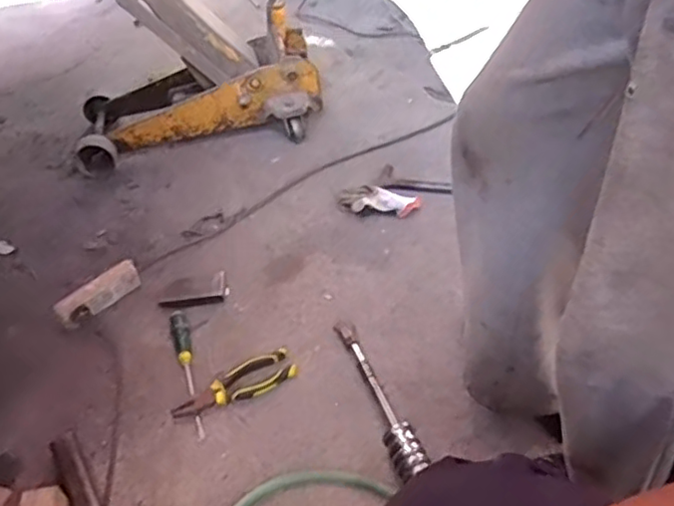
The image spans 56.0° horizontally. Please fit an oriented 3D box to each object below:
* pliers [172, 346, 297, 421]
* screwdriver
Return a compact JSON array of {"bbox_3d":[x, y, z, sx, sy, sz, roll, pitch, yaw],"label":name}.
[{"bbox_3d":[-0.159,0.209,0.988,0.195,0.023,0.054,-25,46,-18],"label":"pliers"},{"bbox_3d":[-0.245,0.182,1.022,0.027,0.022,0.259,-16,44,-9],"label":"screwdriver"}]

